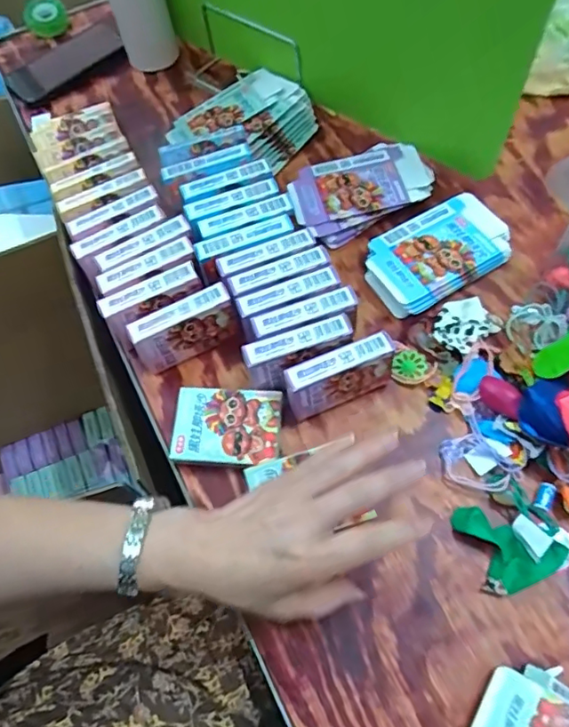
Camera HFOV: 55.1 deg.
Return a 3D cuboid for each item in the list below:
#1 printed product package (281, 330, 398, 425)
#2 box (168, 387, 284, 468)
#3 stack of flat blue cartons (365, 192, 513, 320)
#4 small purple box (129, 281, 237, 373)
[{"bbox_3d":[0.047,0.013,0.471,0.093,0.064,0.027,-20,63,-6],"label":"printed product package"},{"bbox_3d":[-0.049,0.058,0.478,0.092,0.024,0.068,3,63,5],"label":"box"},{"bbox_3d":[0.154,-0.113,0.551,0.148,0.027,0.088,-30,65,-11],"label":"stack of flat blue cartons"},{"bbox_3d":[-0.090,-0.028,0.505,0.092,0.067,0.024,-24,64,-8],"label":"small purple box"}]

